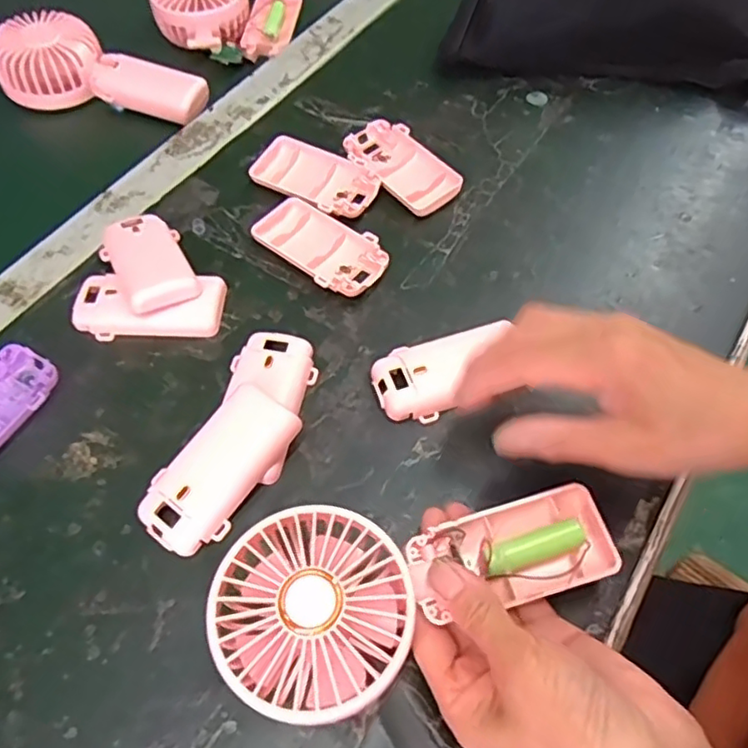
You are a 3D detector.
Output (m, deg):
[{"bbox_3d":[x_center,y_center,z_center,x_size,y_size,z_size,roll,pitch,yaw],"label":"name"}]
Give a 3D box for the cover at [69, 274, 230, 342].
[{"bbox_3d":[-0.146,-0.045,0.410,0.094,0.018,0.043,1,60,1],"label":"cover"}]

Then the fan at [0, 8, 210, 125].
[{"bbox_3d":[-0.229,-0.254,0.527,0.171,0.038,0.078,19,61,11],"label":"fan"}]

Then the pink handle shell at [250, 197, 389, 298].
[{"bbox_3d":[-0.036,-0.085,0.431,0.095,0.015,0.049,34,65,18],"label":"pink handle shell"}]

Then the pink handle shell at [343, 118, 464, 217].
[{"bbox_3d":[0.020,-0.155,0.472,0.046,0.016,0.095,-33,65,-18],"label":"pink handle shell"}]

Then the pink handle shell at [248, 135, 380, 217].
[{"bbox_3d":[-0.044,-0.145,0.468,0.097,0.012,0.049,29,64,16],"label":"pink handle shell"}]

